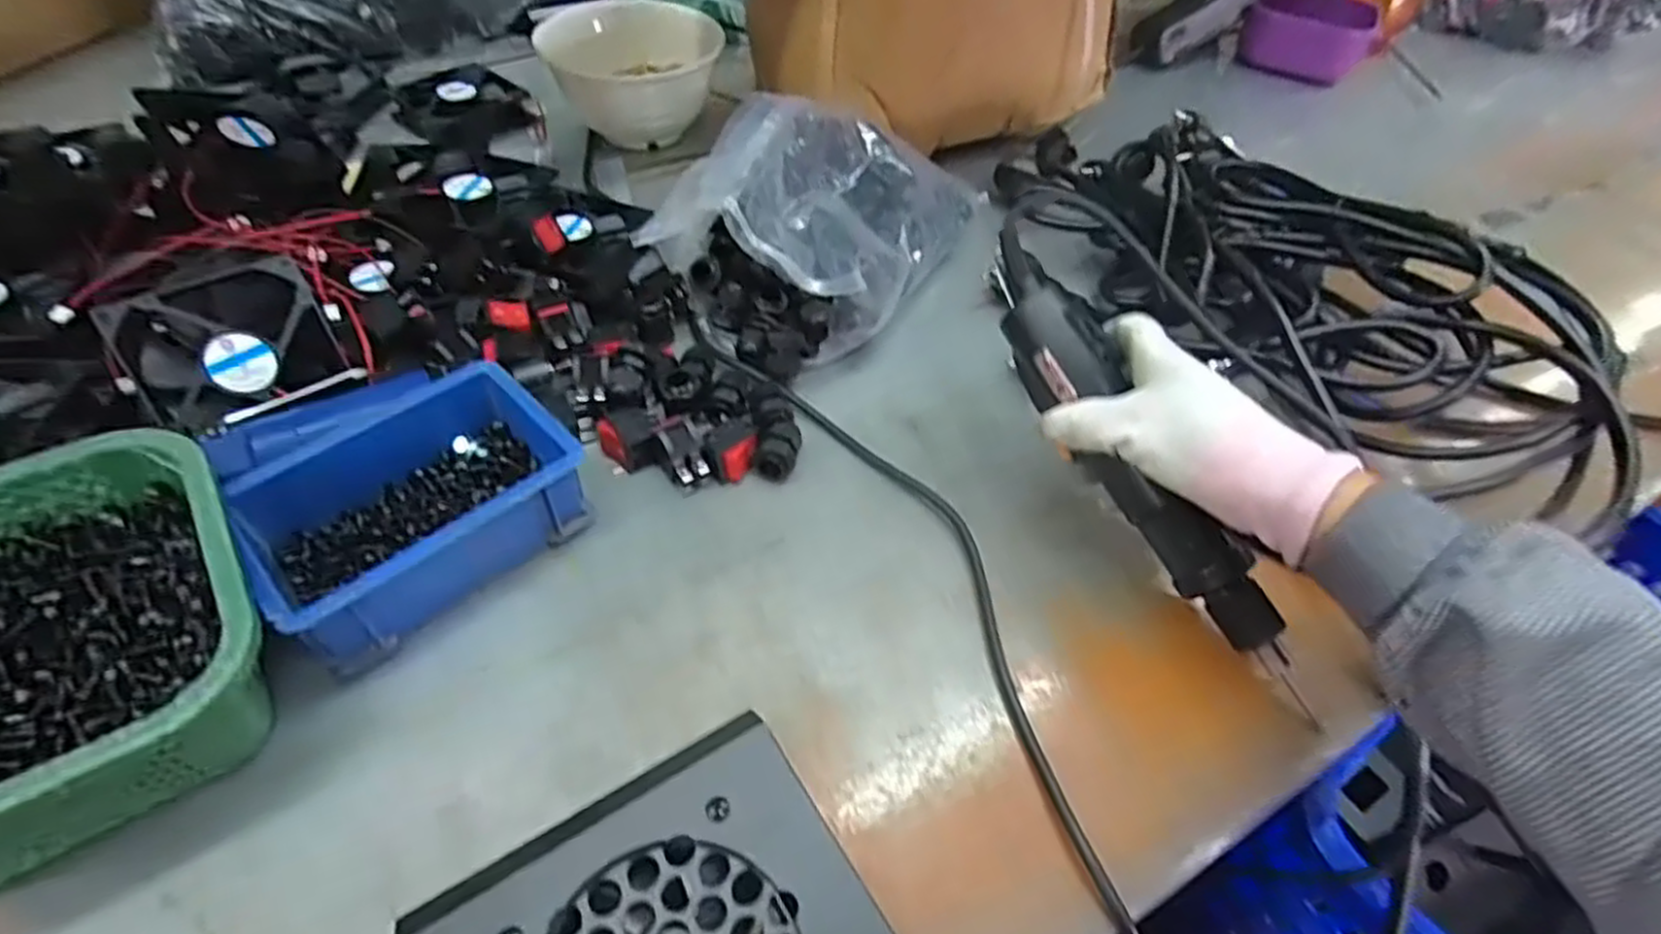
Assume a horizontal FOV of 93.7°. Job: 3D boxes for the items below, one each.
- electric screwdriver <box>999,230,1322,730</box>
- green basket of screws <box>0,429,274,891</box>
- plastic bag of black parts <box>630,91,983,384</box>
[{"bbox_3d":[0.157,0.000,0.403,0.031,0.038,0.266,-27,81,-24],"label":"electric screwdriver"},{"bbox_3d":[-0.311,0.084,0.317,0.150,0.087,0.176,-31,58,-26],"label":"green basket of screws"},{"bbox_3d":[0.013,-0.183,0.525,0.145,0.095,0.246,34,56,23],"label":"plastic bag of black parts"}]

